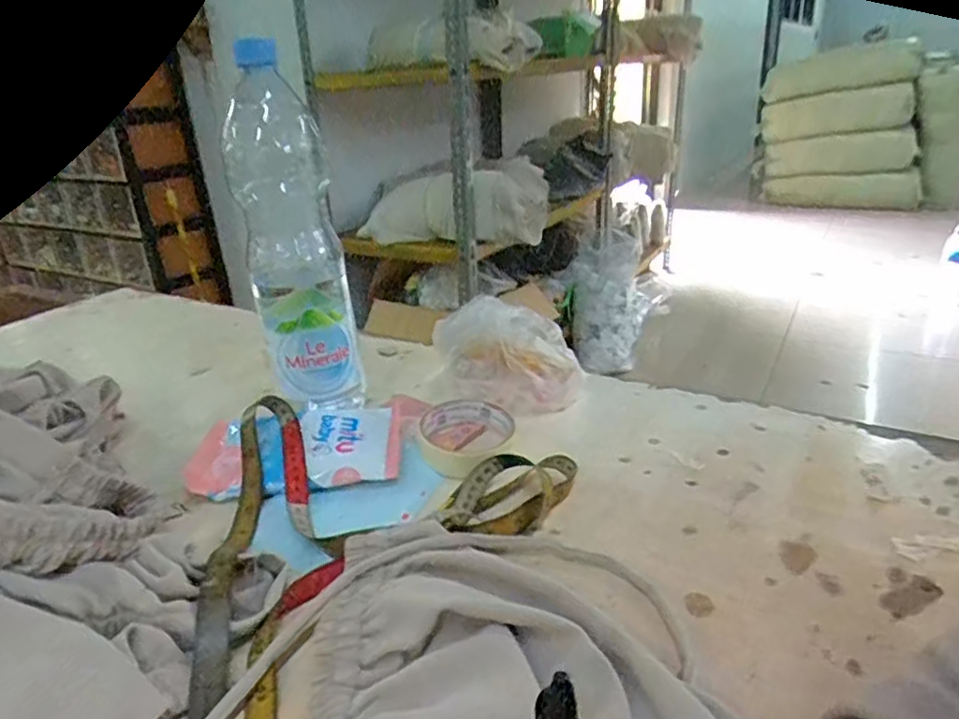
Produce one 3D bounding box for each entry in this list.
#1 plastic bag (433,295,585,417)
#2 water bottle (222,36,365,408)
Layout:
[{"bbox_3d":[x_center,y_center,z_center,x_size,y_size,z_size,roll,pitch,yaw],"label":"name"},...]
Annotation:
[{"bbox_3d":[0.029,-0.005,0.626,0.143,0.102,0.094,-2,24,2],"label":"plastic bag"},{"bbox_3d":[-0.164,-0.093,0.576,0.086,0.315,0.070,-10,25,-15],"label":"water bottle"}]

